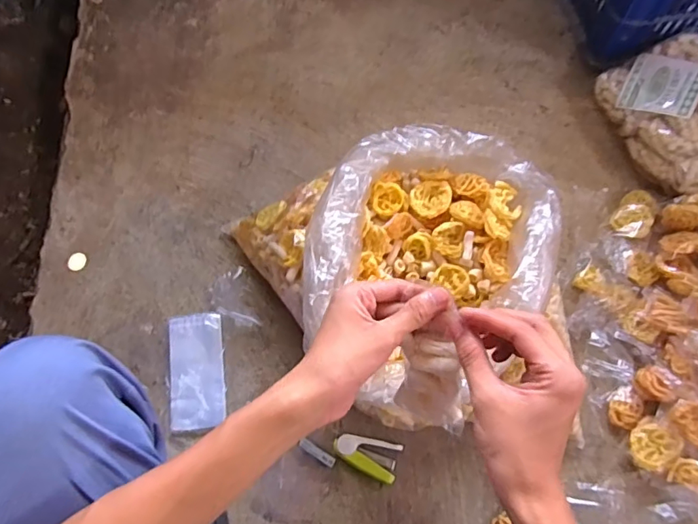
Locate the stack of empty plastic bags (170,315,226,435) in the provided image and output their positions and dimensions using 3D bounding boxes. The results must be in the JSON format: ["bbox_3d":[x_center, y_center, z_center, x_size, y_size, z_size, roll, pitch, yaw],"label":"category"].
[{"bbox_3d":[-0.208,0.150,0.699,0.071,0.007,0.153,-6,72,-3],"label":"stack of empty plastic bags"}]

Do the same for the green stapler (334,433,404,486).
[{"bbox_3d":[0.022,0.253,0.662,0.084,0.018,0.048,12,70,4],"label":"green stapler"}]

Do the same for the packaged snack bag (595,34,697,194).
[{"bbox_3d":[0.498,-0.206,0.752,0.136,0.074,0.248,-21,71,-8],"label":"packaged snack bag"}]

